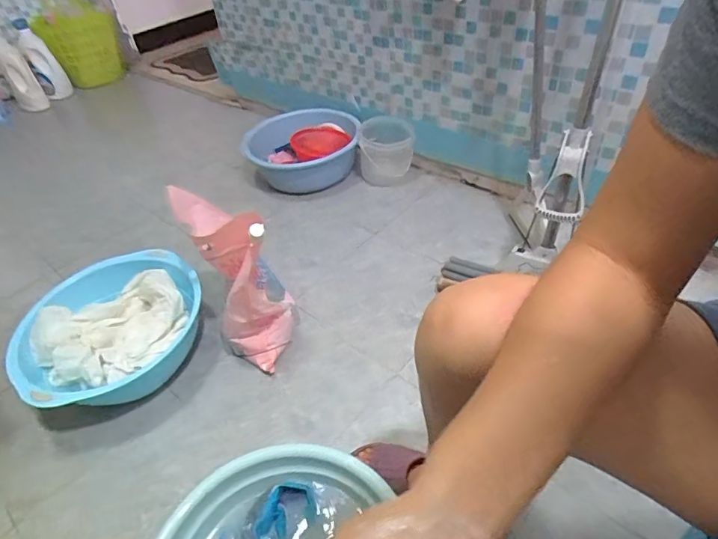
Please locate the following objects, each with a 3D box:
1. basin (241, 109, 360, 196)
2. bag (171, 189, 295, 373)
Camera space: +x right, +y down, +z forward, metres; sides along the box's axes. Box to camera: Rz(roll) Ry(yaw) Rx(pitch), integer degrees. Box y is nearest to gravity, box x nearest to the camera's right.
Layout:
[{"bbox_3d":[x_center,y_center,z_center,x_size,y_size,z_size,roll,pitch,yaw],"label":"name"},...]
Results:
[{"bbox_3d":[-0.178,-0.367,1.425,0.310,0.133,0.336,-4,42,4],"label":"basin"},{"bbox_3d":[-0.220,0.018,0.891,0.150,0.311,0.211,-19,43,-13],"label":"bag"}]

